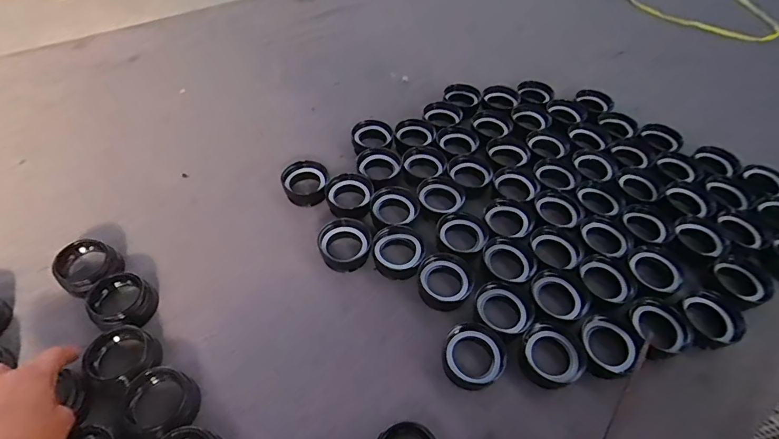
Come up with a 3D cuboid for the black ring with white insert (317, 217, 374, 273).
[{"bbox_3d":[-0.057,0.030,0.534,0.063,0.043,0.058,2,48,-2],"label":"black ring with white insert"}]

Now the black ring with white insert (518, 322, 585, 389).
[{"bbox_3d":[0.174,0.147,0.451,0.060,0.028,0.065,2,48,-2],"label":"black ring with white insert"}]

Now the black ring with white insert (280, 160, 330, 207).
[{"bbox_3d":[-0.123,-0.053,0.608,0.066,0.039,0.056,6,48,2],"label":"black ring with white insert"}]

